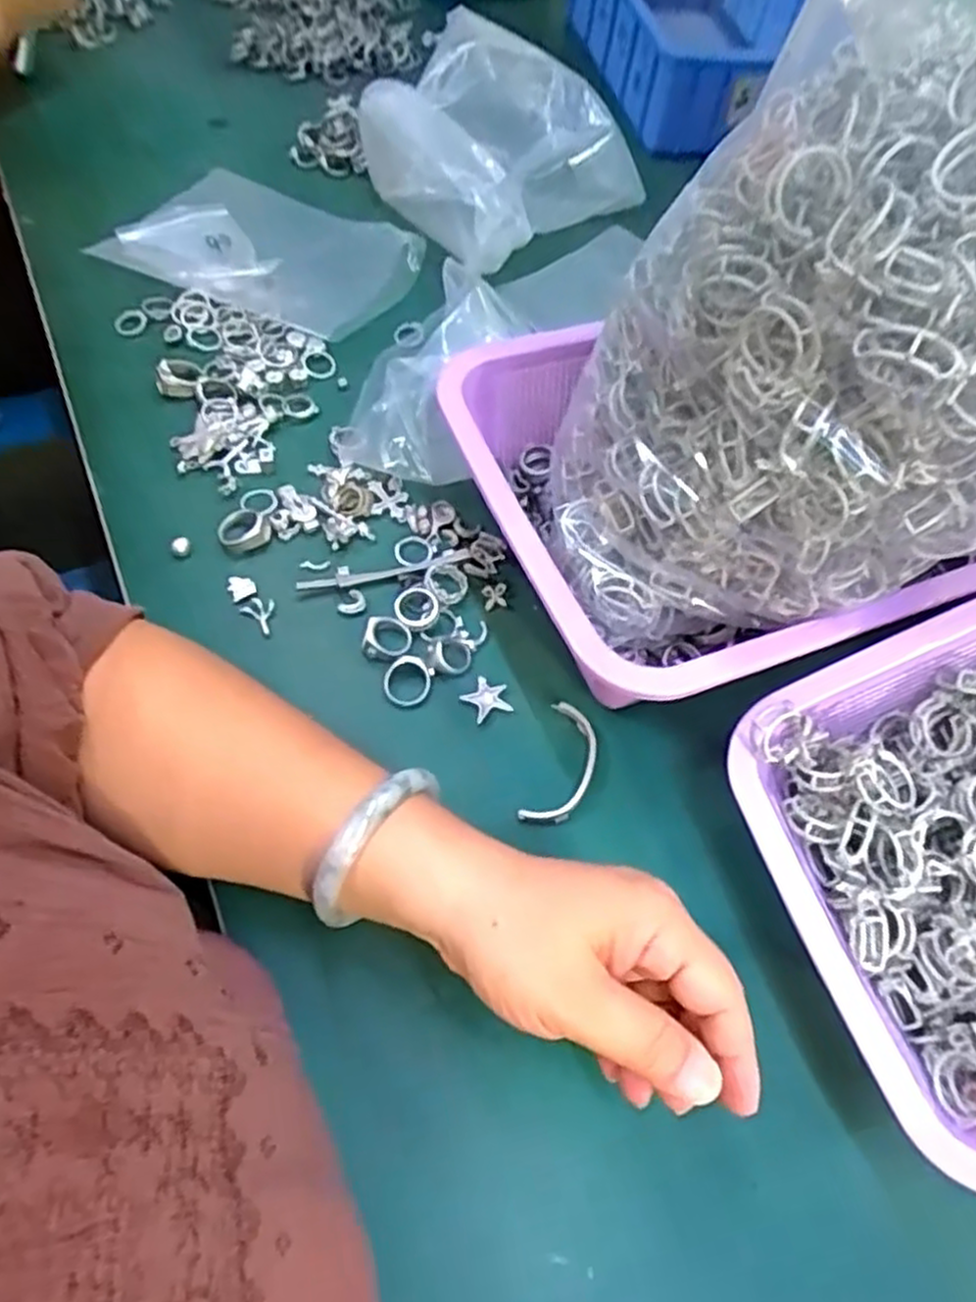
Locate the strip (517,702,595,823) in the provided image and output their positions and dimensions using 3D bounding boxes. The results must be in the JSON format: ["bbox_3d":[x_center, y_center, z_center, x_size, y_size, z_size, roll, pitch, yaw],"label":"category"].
[{"bbox_3d":[0.037,0.056,0.380,0.026,0.009,0.065,19,59,5],"label":"strip"}]

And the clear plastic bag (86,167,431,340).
[{"bbox_3d":[-0.156,-0.286,0.559,0.187,0.026,0.150,26,52,7],"label":"clear plastic bag"}]

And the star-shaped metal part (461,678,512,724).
[{"bbox_3d":[0.000,0.025,0.399,0.023,0.005,0.022,-33,68,-22],"label":"star-shaped metal part"}]

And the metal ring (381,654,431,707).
[{"bbox_3d":[-0.042,0.014,0.395,0.024,0.004,0.026,3,59,-4],"label":"metal ring"}]

